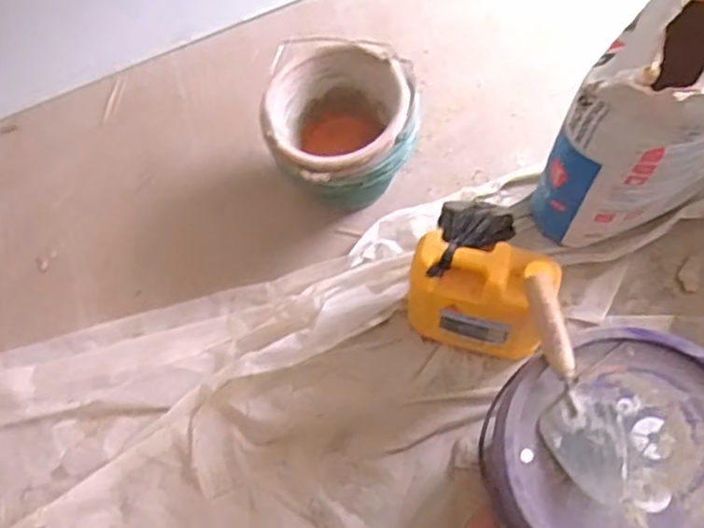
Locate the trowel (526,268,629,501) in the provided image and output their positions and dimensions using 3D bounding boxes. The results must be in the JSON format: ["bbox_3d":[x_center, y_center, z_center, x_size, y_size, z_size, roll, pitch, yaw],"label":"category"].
[{"bbox_3d":[0.254,0.144,0.788,0.095,0.052,0.268,-21,66,-3],"label":"trowel"}]

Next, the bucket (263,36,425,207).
[{"bbox_3d":[-0.013,-0.228,1.235,0.258,0.256,0.258,-2,67,5],"label":"bucket"}]

